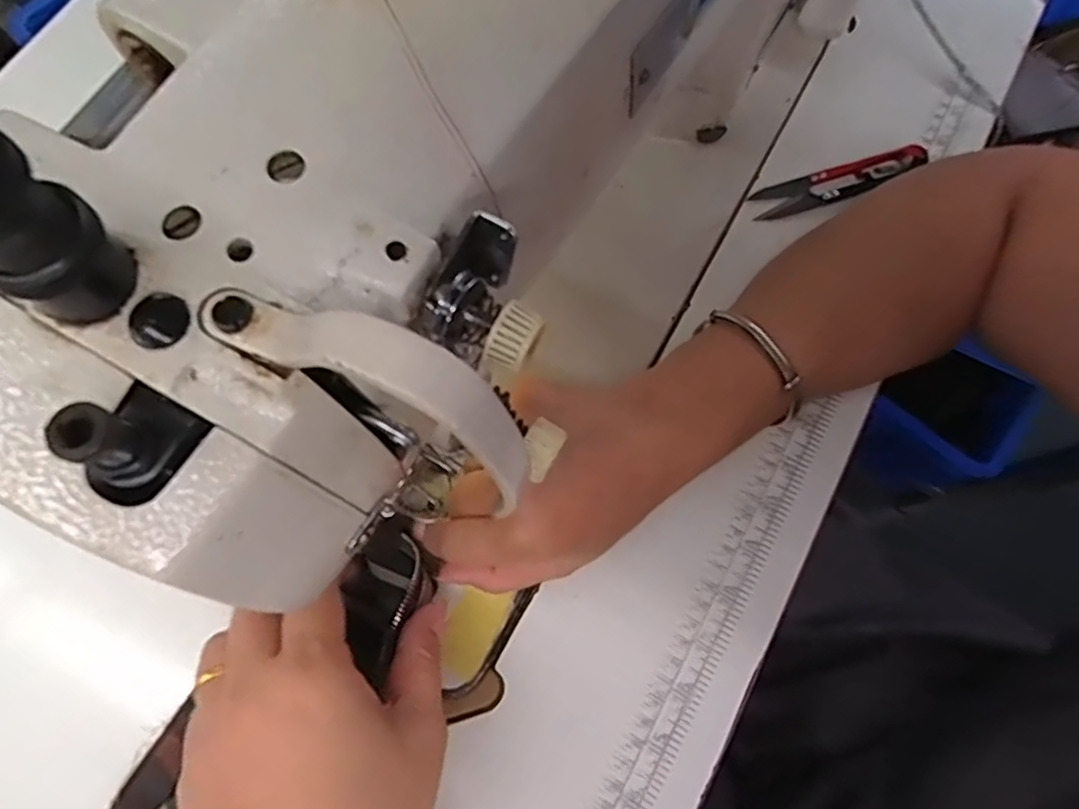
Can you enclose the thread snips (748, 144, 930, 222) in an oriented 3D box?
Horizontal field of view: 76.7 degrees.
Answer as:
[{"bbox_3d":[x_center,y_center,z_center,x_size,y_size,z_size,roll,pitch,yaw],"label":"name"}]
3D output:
[{"bbox_3d":[0.181,-0.133,0.408,0.109,0.014,0.021,-16,74,-7],"label":"thread snips"}]

